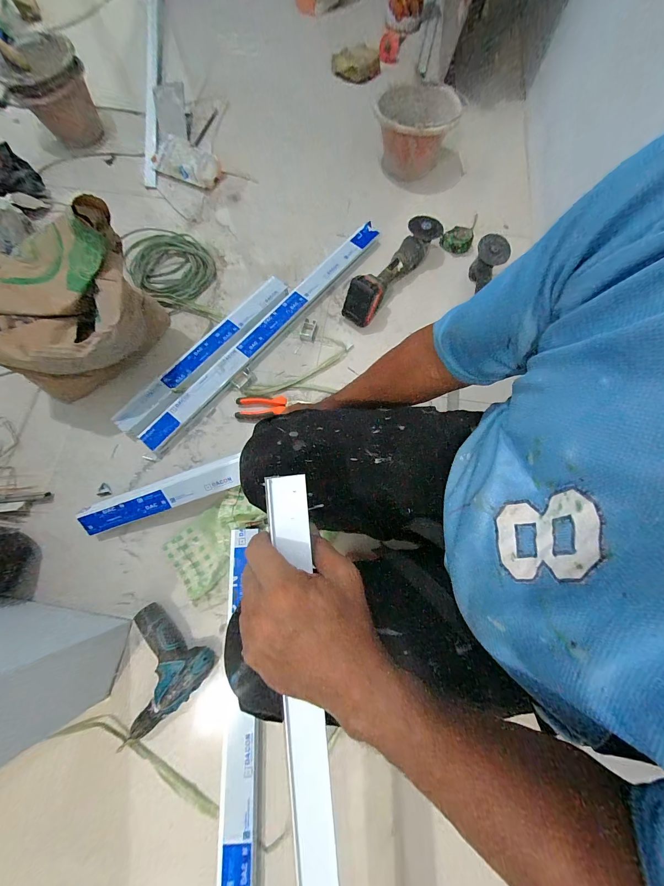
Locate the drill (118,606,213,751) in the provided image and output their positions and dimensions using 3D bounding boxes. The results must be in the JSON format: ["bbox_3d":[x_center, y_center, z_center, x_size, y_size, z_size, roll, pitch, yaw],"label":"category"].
[{"bbox_3d":[-0.368,0.470,0.634,0.188,0.056,0.195,34,77,10],"label":"drill"}]

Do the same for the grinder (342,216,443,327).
[{"bbox_3d":[0.176,-0.498,0.891,0.079,0.109,0.385,37,77,11],"label":"grinder"}]

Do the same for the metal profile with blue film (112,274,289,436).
[{"bbox_3d":[-0.334,-0.243,0.849,0.080,0.043,0.580,41,78,12],"label":"metal profile with blue film"}]

